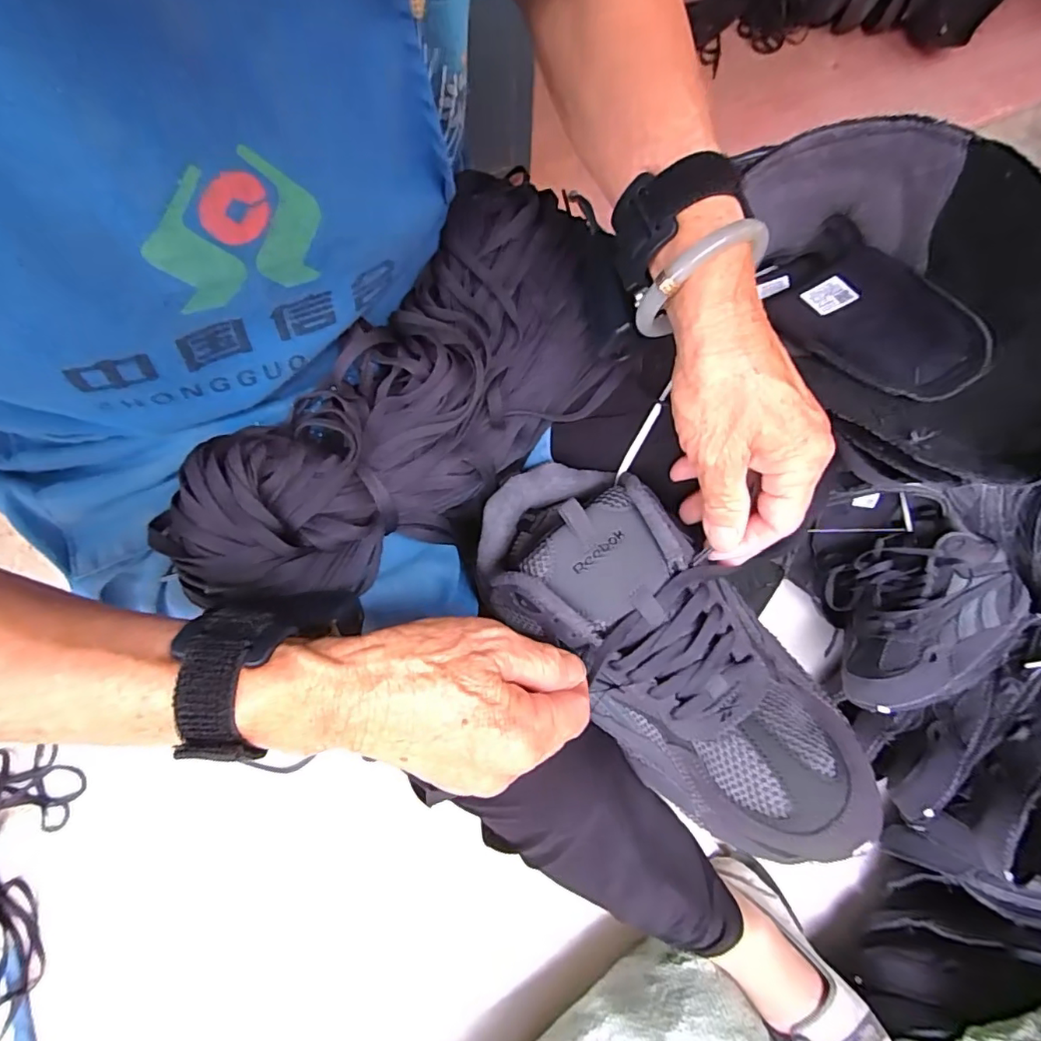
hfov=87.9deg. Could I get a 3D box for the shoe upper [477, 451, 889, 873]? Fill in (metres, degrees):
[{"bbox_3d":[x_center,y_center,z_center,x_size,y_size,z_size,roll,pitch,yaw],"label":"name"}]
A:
[{"bbox_3d":[0.070,0.067,0.295,0.095,0.071,0.238,-37,73,-12],"label":"shoe upper"}]

